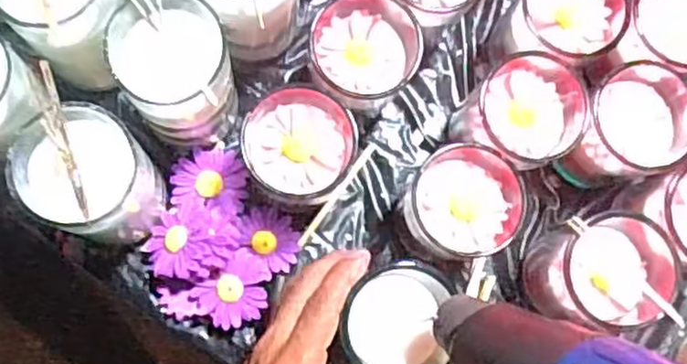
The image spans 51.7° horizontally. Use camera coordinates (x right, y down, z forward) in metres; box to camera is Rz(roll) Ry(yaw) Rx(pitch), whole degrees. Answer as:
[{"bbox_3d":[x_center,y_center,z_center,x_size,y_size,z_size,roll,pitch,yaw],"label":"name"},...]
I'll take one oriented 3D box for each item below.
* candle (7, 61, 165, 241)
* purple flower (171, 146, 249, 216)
[{"bbox_3d":[-0.152,-0.002,0.434,0.066,0.119,0.074,-40,88,-10],"label":"candle"},{"bbox_3d":[-0.094,-0.001,0.501,0.050,0.010,0.045,3,82,-5],"label":"purple flower"}]

